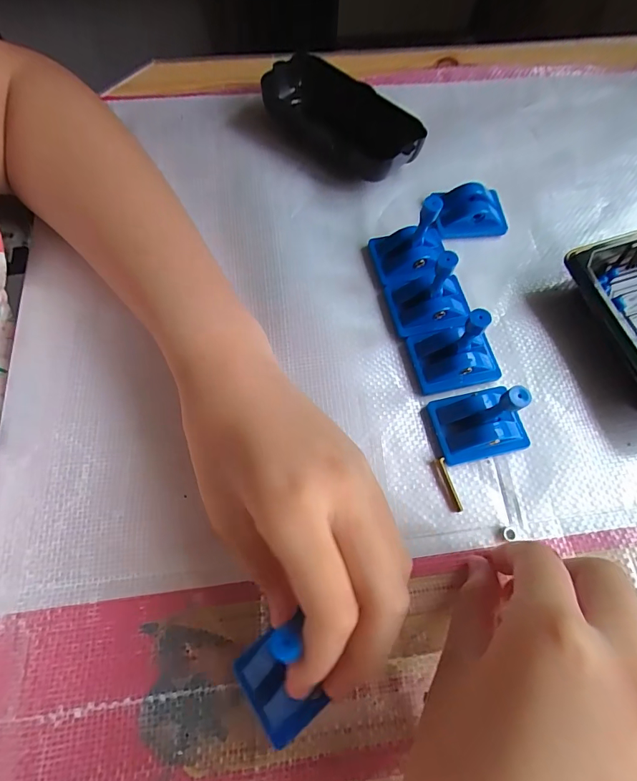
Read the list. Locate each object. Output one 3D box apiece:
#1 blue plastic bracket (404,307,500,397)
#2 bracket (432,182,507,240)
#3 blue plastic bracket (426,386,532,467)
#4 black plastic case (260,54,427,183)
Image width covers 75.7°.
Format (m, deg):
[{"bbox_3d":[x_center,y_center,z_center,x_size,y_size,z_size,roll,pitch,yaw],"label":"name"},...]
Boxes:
[{"bbox_3d":[0.073,-0.023,0.206,0.040,0.044,0.033,-9,68,-5],"label":"blue plastic bracket"},{"bbox_3d":[0.097,-0.114,0.260,0.048,0.016,0.031,-9,68,-5],"label":"bracket"},{"bbox_3d":[0.081,0.011,0.192,0.042,0.045,0.032,-9,68,-5],"label":"blue plastic bracket"},{"bbox_3d":[0.012,-0.184,0.276,0.119,0.033,0.045,38,72,13],"label":"black plastic case"}]

